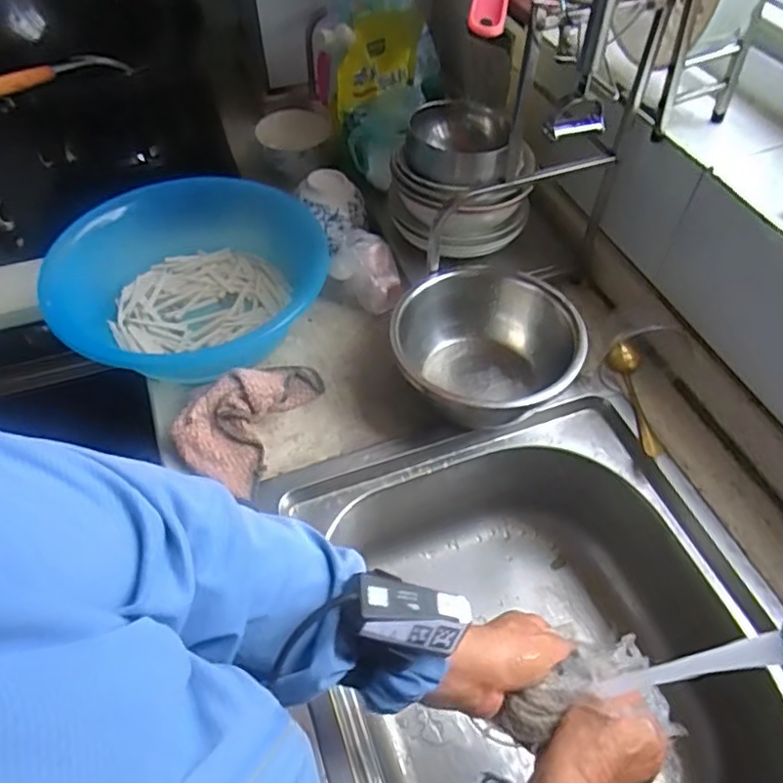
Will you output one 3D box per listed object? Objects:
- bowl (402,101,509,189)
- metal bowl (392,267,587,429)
[{"bbox_3d":[0.080,-0.298,0.727,0.118,0.041,0.123,0,52,0],"label":"bowl"},{"bbox_3d":[0.097,-0.037,0.660,0.187,0.092,0.171,0,52,0],"label":"metal bowl"}]

